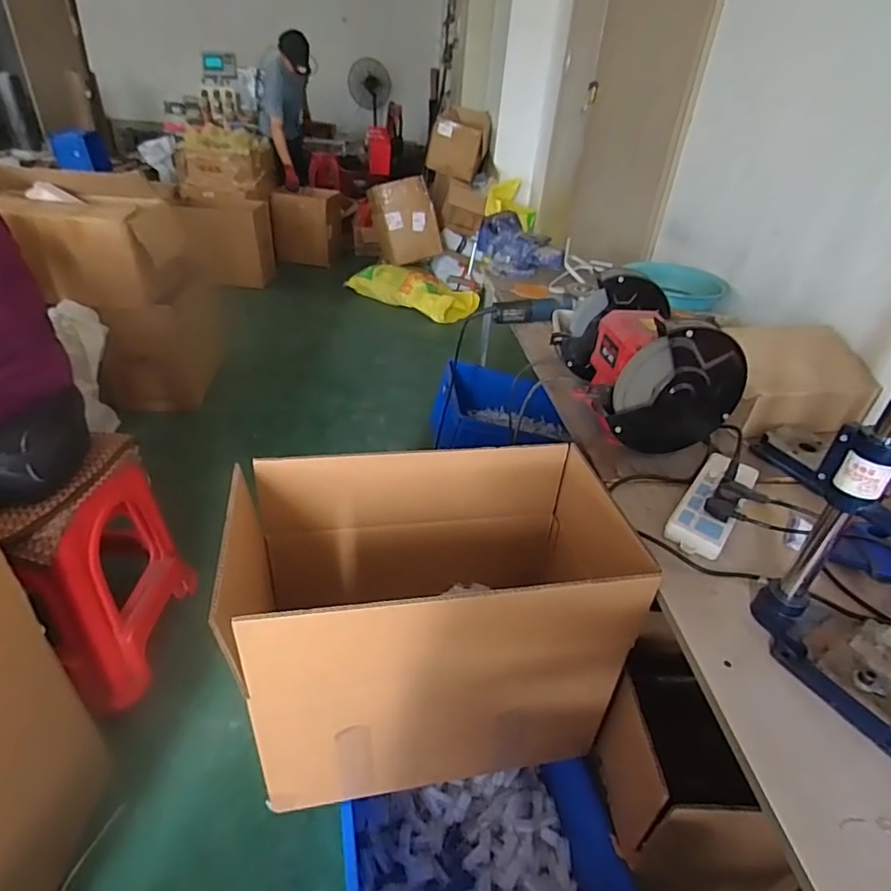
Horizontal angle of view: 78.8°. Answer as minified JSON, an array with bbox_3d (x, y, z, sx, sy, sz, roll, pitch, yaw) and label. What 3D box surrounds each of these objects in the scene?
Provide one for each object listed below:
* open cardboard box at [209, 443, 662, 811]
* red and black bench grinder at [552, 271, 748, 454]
[{"bbox_3d":[-0.030,0.261,0.874,0.551,0.406,0.329,-4,35,-13],"label":"open cardboard box"},{"bbox_3d":[0.347,-0.149,0.985,0.201,0.237,0.308,-3,35,-12],"label":"red and black bench grinder"}]

